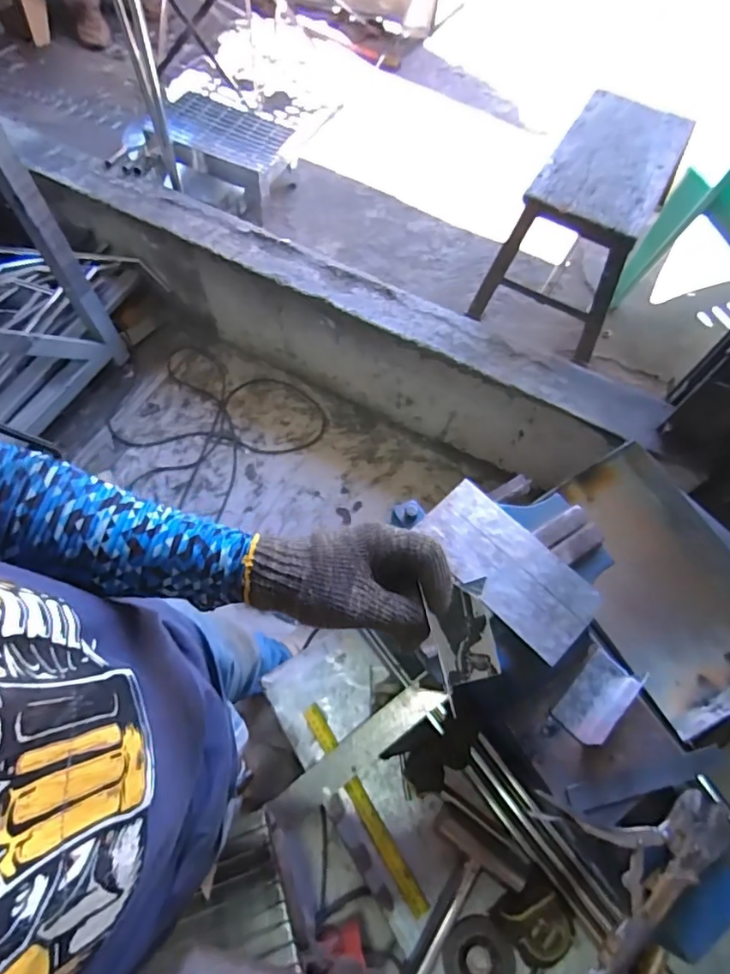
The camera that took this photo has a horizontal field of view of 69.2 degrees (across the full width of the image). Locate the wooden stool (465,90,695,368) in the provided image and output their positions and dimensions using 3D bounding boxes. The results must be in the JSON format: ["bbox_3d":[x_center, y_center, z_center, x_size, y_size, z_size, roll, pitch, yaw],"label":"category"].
[{"bbox_3d":[0.546,-0.622,1.306,0.323,0.397,0.439,33,70,11],"label":"wooden stool"}]

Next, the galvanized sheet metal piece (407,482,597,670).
[{"bbox_3d":[0.160,0.088,0.596,0.101,0.007,0.202,-41,73,-19],"label":"galvanized sheet metal piece"}]

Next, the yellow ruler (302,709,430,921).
[{"bbox_3d":[-0.003,0.432,0.721,0.022,0.006,0.284,-27,69,-20],"label":"yellow ruler"}]

